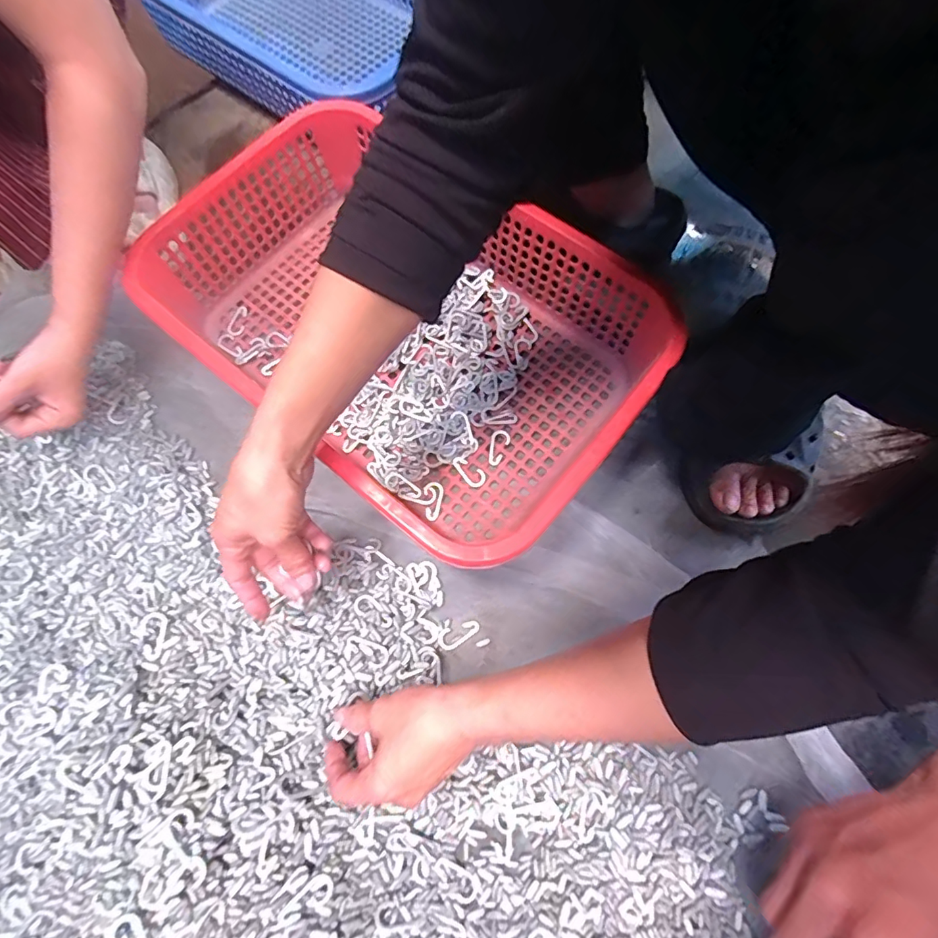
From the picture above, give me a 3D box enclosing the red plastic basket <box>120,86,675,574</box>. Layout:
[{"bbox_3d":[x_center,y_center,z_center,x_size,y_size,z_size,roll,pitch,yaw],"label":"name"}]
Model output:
[{"bbox_3d":[-0.065,-0.138,0.486,0.456,0.098,0.296,38,76,14],"label":"red plastic basket"}]

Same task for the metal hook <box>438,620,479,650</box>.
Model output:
[{"bbox_3d":[-0.009,0.144,0.437,0.037,0.004,0.018,-20,71,-5],"label":"metal hook"}]

